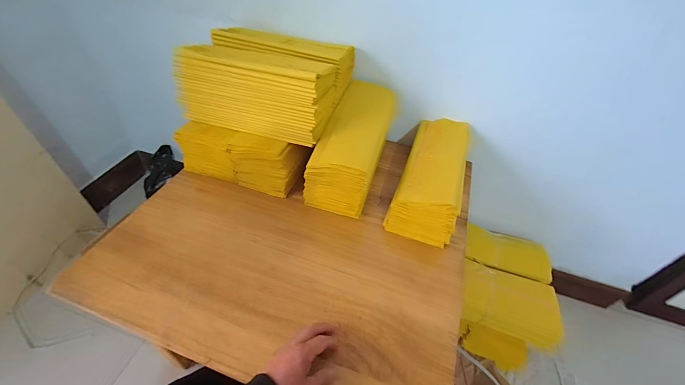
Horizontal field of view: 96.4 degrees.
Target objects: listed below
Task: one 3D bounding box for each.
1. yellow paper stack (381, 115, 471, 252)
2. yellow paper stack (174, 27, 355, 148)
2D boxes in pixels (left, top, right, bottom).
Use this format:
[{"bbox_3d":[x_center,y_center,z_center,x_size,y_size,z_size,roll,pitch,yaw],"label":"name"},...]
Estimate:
[{"bbox_3d":[0.204,-0.046,0.707,0.136,0.101,0.328,16,48,10],"label":"yellow paper stack"},{"bbox_3d":[-0.167,-0.258,0.681,0.314,0.121,0.274,15,46,9],"label":"yellow paper stack"}]

